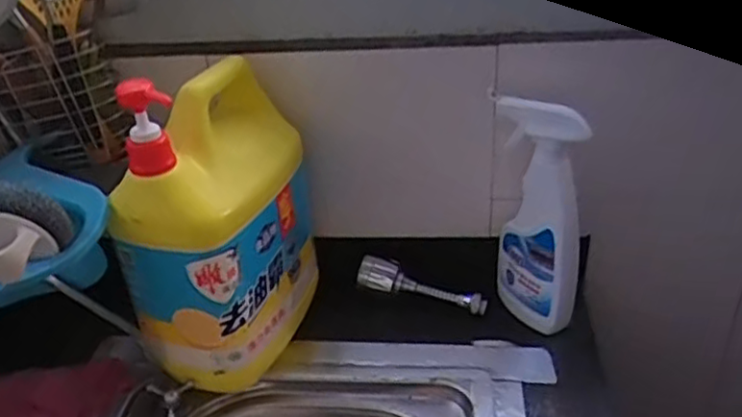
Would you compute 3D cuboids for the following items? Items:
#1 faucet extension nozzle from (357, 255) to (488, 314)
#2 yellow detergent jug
[{"bbox_3d":[0.060,0.091,0.780,0.150,0.026,0.030,17,37,9],"label":"faucet extension nozzle"},{"bbox_3d":[-0.143,0.012,0.653,0.108,0.288,0.178,9,35,19],"label":"yellow detergent jug"}]

